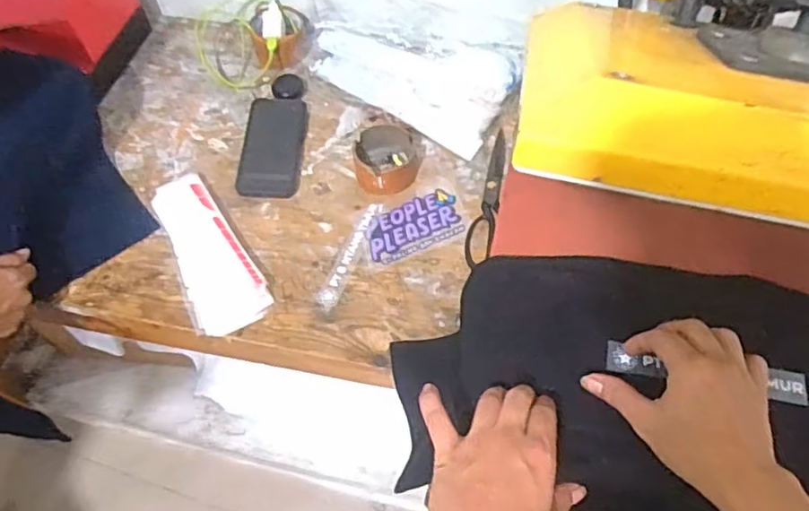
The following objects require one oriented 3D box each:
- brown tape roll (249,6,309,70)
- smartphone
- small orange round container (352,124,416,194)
[{"bbox_3d":[-0.197,-0.336,0.960,0.086,0.043,0.091,-1,58,1],"label":"brown tape roll"},{"bbox_3d":[-0.185,-0.158,0.884,0.083,0.017,0.165,1,58,2],"label":"smartphone"},{"bbox_3d":[-0.025,-0.131,0.842,0.087,0.049,0.077,-7,58,-3],"label":"small orange round container"}]

